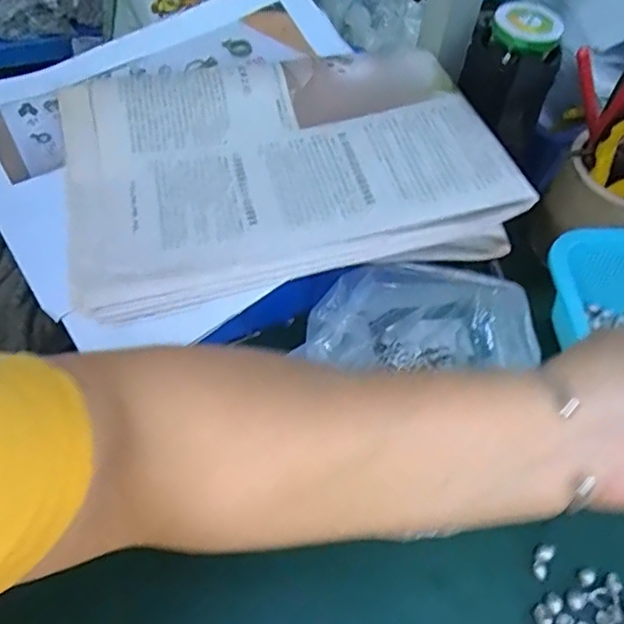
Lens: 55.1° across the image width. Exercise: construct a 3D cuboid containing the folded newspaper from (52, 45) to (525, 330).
[{"bbox_3d":[-0.023,-0.106,0.406,0.278,0.039,0.204,-11,55,-13],"label":"folded newspaper"}]

